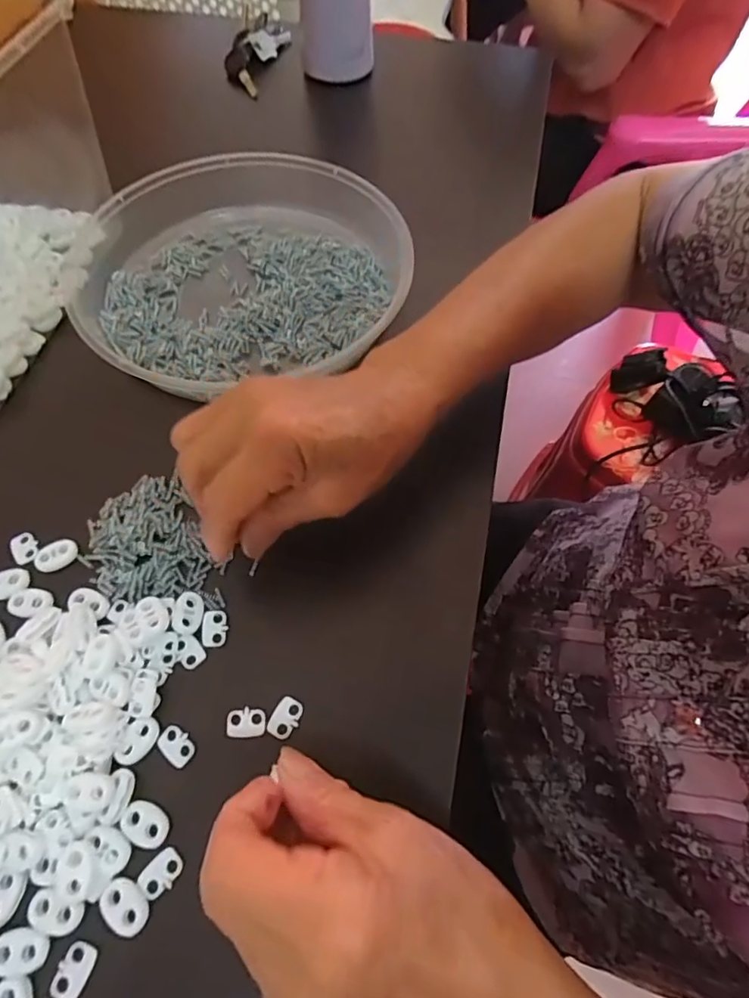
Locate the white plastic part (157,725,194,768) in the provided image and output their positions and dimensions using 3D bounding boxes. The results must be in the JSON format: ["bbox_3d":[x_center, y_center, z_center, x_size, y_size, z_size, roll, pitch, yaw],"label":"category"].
[{"bbox_3d":[-0.096,0.118,0.254,0.018,0.004,0.014,32,66,15],"label":"white plastic part"}]

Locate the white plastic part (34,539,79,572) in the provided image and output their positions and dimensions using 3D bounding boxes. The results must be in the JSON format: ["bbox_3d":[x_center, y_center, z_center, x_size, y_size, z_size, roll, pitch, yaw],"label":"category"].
[{"bbox_3d":[-0.180,0.032,0.300,0.023,0.004,0.016,-16,63,-9],"label":"white plastic part"}]

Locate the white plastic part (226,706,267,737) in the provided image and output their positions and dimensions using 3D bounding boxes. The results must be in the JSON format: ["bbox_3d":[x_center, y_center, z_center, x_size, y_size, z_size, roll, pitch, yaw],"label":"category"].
[{"bbox_3d":[-0.063,0.109,0.260,0.019,0.004,0.013,1,62,0],"label":"white plastic part"}]

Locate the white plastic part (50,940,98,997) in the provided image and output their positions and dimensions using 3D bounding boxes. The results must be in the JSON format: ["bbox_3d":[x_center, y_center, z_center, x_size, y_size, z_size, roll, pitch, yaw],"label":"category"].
[{"bbox_3d":[-0.123,0.192,0.216,0.014,0.004,0.019,17,63,8],"label":"white plastic part"}]

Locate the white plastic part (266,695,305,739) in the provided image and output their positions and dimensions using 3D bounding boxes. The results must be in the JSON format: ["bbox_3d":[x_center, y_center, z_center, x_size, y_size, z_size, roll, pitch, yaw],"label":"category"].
[{"bbox_3d":[-0.044,0.108,0.261,0.013,0.004,0.019,21,64,10],"label":"white plastic part"}]

